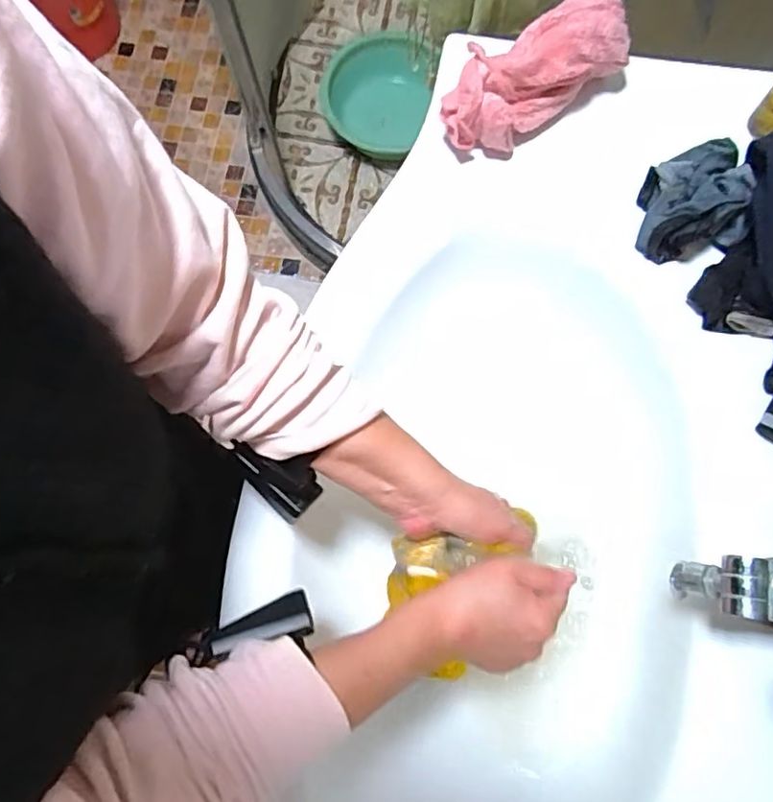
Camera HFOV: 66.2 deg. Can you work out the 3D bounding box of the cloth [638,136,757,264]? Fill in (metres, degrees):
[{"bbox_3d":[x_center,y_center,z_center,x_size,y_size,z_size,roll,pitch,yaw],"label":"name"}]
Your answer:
[{"bbox_3d":[0.282,-0.185,0.540,0.089,0.050,0.104,5,76,3],"label":"cloth"}]

